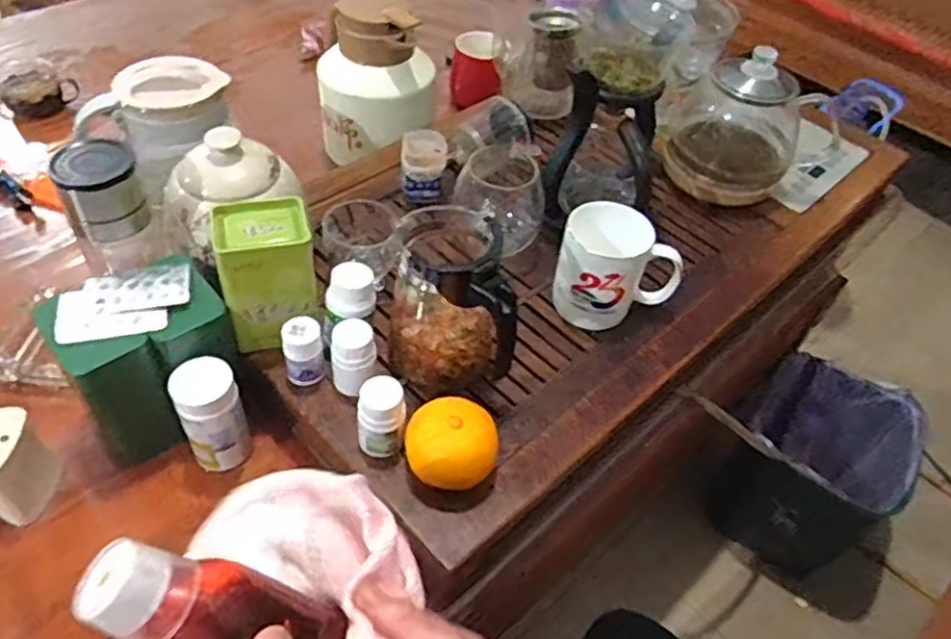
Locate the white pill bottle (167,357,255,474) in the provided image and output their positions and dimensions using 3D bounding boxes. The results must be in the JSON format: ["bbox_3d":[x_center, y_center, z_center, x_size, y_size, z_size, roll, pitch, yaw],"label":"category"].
[{"bbox_3d":[-0.225,0.083,0.597,0.050,0.107,0.040,-20,54,-22],"label":"white pill bottle"}]

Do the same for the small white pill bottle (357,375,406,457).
[{"bbox_3d":[-0.074,0.078,0.548,0.036,0.064,0.033,3,48,-3],"label":"small white pill bottle"}]

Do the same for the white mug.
[{"bbox_3d":[0.135,-0.045,0.667,0.111,0.099,0.076,23,50,14],"label":"white mug"}]

